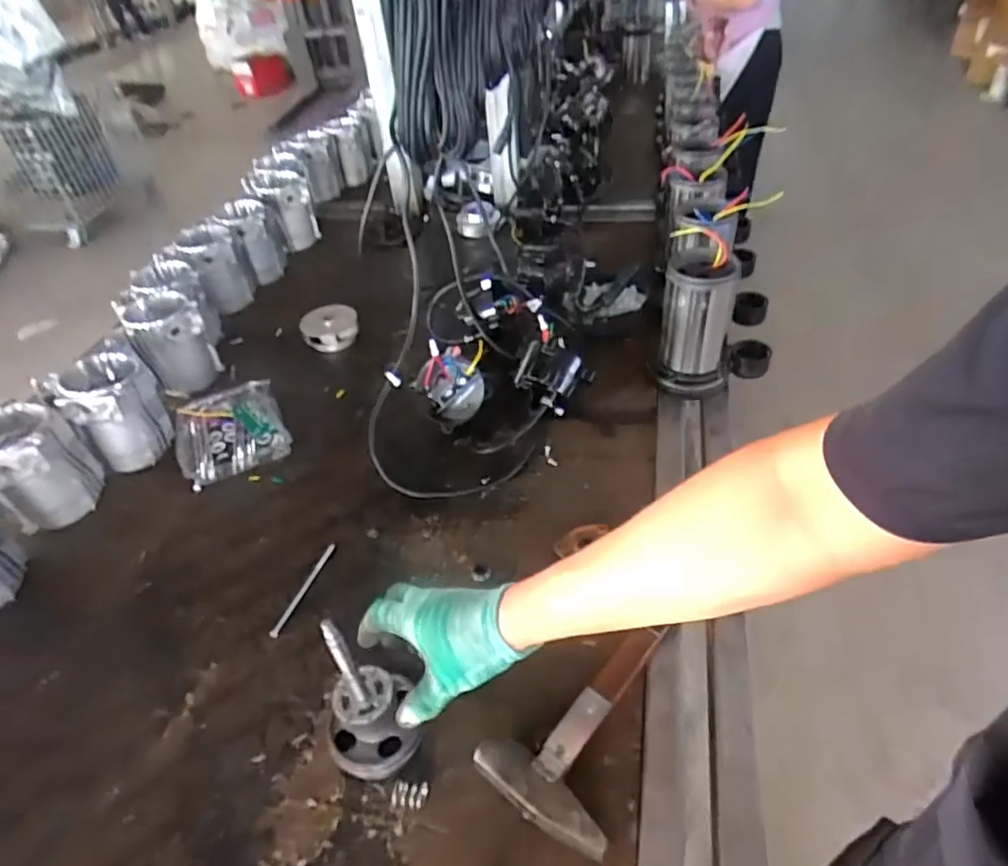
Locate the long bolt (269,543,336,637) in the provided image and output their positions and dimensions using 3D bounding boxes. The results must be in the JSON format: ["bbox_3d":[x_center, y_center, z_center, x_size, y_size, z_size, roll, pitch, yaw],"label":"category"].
[{"bbox_3d":[-0.228,0.177,0.719,0.012,0.007,0.128,11,46,18],"label":"long bolt"}]

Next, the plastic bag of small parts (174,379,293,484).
[{"bbox_3d":[-0.403,-0.007,0.921,0.143,0.030,0.169,-23,45,-17],"label":"plastic bag of small parts"}]

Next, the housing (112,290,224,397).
[{"bbox_3d":[-0.537,-0.155,1.018,0.112,0.121,0.112,-29,48,-23],"label":"housing"}]

